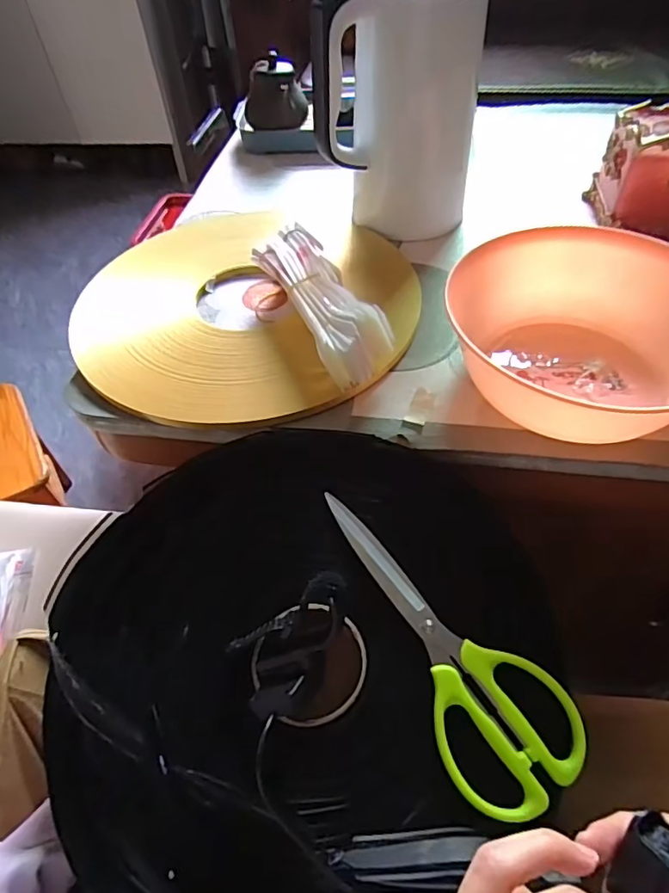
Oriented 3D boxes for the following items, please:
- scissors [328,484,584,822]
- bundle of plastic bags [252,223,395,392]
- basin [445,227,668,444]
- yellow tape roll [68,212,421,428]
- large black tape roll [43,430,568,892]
[{"bbox_3d":[0.073,0.135,0.384,0.091,0.015,0.242,-30,68,-20],"label":"scissors"},{"bbox_3d":[-0.015,-0.149,0.539,0.077,0.067,0.218,-20,52,-13],"label":"bundle of plastic bags"},{"bbox_3d":[0.220,-0.109,0.483,0.196,0.084,0.221,-28,54,-18],"label":"basin"},{"bbox_3d":[-0.100,-0.167,0.594,0.372,0.011,0.360,-2,51,2],"label":"yellow tape roll"},{"bbox_3d":[-0.018,0.138,0.377,0.350,0.030,0.320,0,64,0],"label":"large black tape roll"}]

